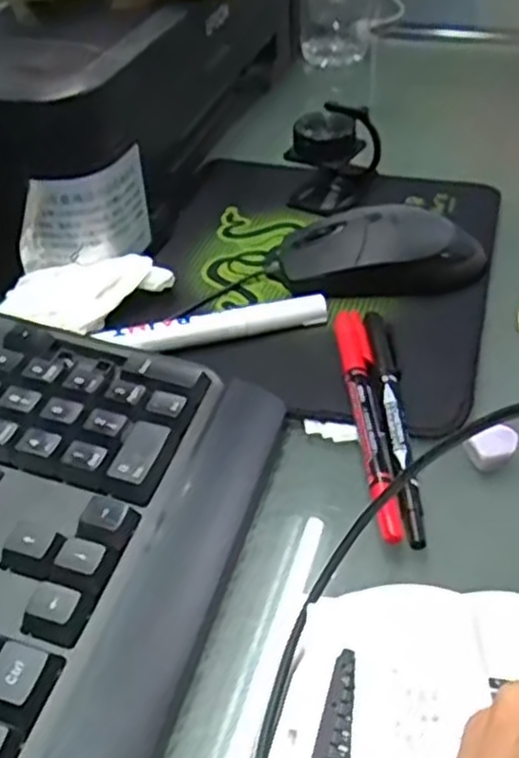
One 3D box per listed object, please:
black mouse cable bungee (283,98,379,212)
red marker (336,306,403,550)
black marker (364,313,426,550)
[{"bbox_3d":[0.049,-0.146,0.495,0.054,0.057,0.063,7,42,13],"label":"black mouse cable bungee"},{"bbox_3d":[0.049,0.014,0.341,0.015,0.013,0.138,-4,40,-1],"label":"red marker"},{"bbox_3d":[0.060,0.015,0.341,0.011,0.008,0.139,-2,40,1],"label":"black marker"}]

